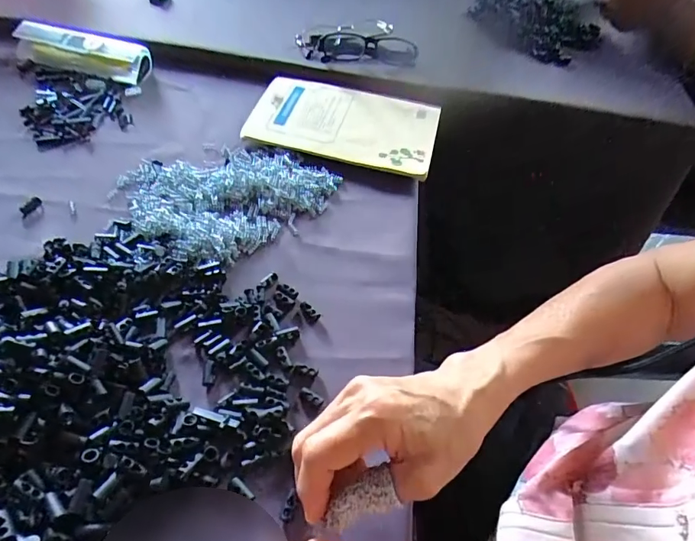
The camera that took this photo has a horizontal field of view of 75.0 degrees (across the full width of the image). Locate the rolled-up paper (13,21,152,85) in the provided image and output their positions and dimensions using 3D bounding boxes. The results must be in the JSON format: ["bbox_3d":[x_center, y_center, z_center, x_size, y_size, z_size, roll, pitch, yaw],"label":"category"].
[{"bbox_3d":[-0.319,-0.265,0.546,0.155,0.034,0.050,9,53,2],"label":"rolled-up paper"}]

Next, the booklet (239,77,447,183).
[{"bbox_3d":[0.001,-0.173,0.520,0.204,0.016,0.144,14,53,5],"label":"booklet"}]

